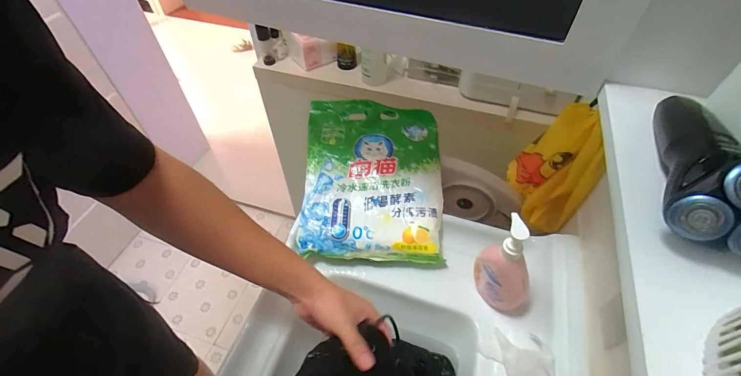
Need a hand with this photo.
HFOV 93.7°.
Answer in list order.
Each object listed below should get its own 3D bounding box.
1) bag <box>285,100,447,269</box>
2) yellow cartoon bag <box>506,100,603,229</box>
[{"bbox_3d":[0.001,-0.024,0.665,0.261,0.047,0.327,2,65,1],"label":"bag"},{"bbox_3d":[0.333,-0.041,0.649,0.062,0.228,0.166,-21,54,-17],"label":"yellow cartoon bag"}]

